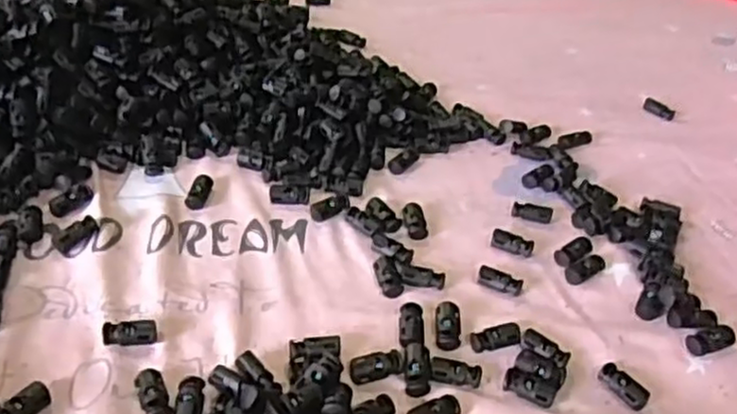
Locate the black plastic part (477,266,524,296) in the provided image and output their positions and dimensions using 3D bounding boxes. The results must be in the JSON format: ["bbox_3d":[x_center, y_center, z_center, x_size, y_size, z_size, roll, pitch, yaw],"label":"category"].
[{"bbox_3d":[0.082,0.046,0.448,0.028,0.007,0.011,18,40,13],"label":"black plastic part"}]

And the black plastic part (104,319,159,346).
[{"bbox_3d":[-0.128,0.067,0.386,0.026,0.011,0.013,0,40,-9],"label":"black plastic part"}]

